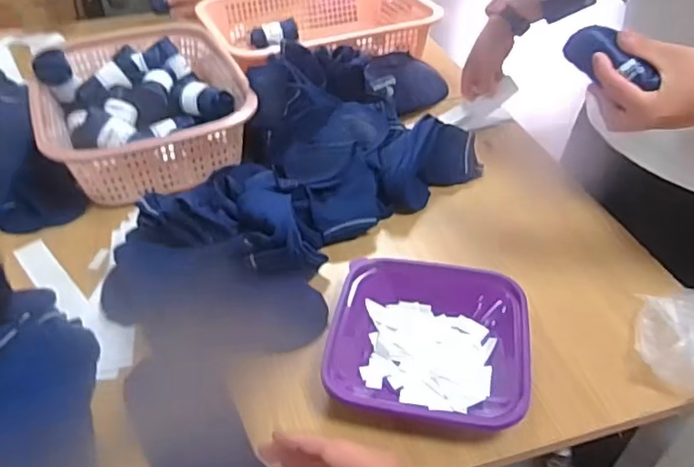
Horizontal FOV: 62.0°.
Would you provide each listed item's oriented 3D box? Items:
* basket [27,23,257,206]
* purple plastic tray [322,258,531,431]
[{"bbox_3d":[-0.328,-0.213,0.911,0.286,0.106,0.411,-18,44,-19],"label":"basket"},{"bbox_3d":[0.080,0.107,0.575,0.190,0.045,0.176,9,42,12],"label":"purple plastic tray"}]

